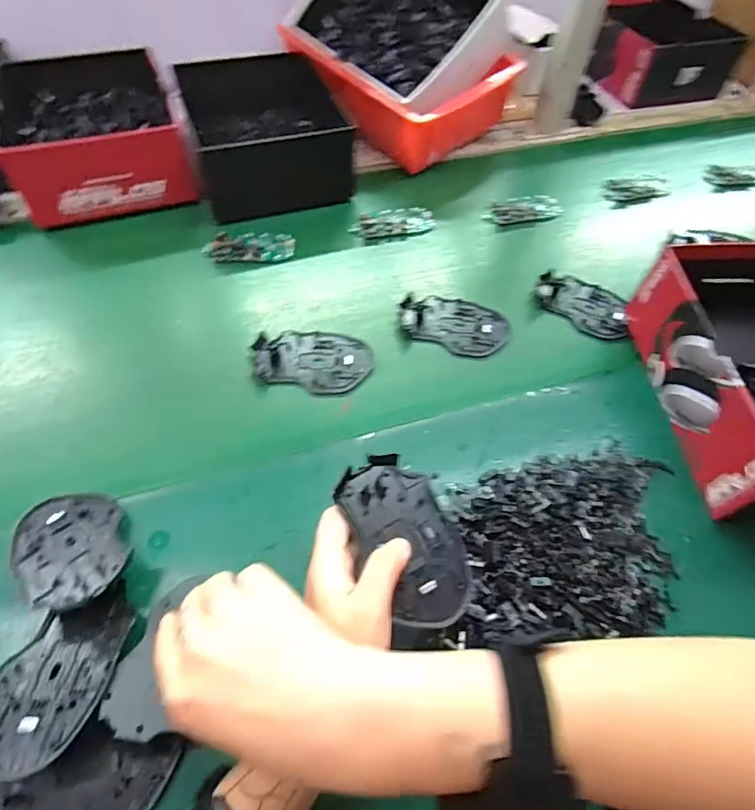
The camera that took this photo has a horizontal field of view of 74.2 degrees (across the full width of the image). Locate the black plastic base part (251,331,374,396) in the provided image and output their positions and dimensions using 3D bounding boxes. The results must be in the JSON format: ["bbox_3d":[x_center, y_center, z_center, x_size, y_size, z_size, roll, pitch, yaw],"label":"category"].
[{"bbox_3d":[-0.063,-0.047,0.493,0.113,0.013,0.073,12,56,5],"label":"black plastic base part"}]

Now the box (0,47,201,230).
[{"bbox_3d":[-0.356,-0.349,0.630,0.188,0.090,0.251,-19,59,-15],"label":"box"}]

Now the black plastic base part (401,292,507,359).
[{"bbox_3d":[0.080,-0.085,0.526,0.111,0.012,0.071,13,56,6],"label":"black plastic base part"}]

